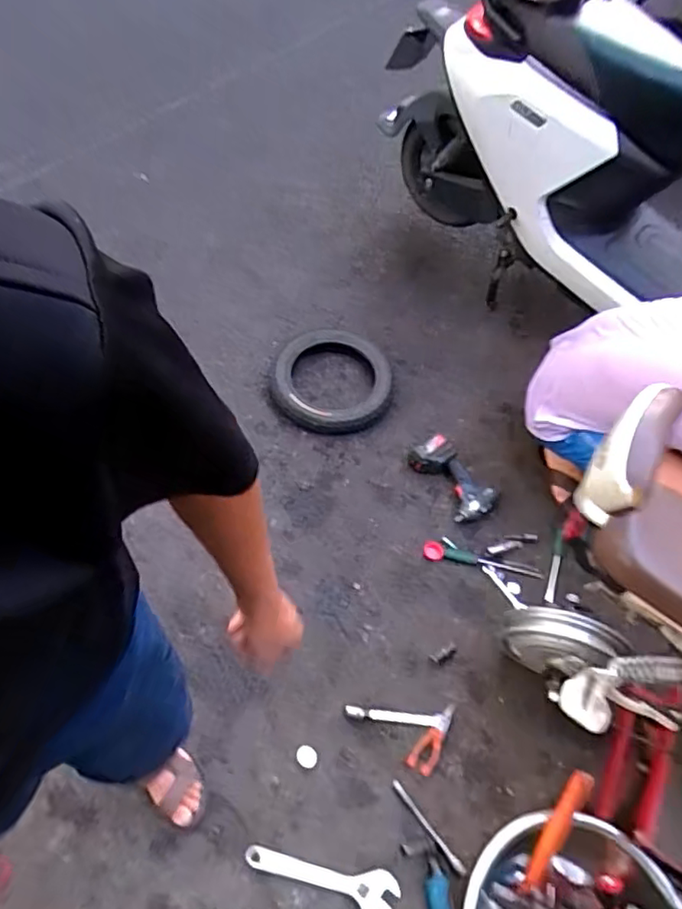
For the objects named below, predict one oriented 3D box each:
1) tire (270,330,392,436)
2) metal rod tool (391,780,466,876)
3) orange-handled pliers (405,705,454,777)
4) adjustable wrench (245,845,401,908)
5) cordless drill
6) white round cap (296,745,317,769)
[{"bbox_3d":[-0.024,-0.212,1.730,0.336,0.089,0.326,4,58,-6],"label":"tire"},{"bbox_3d":[0.177,0.755,1.206,0.018,0.016,0.203,-32,68,-24],"label":"metal rod tool"},{"bbox_3d":[0.205,0.623,1.296,0.058,0.010,0.154,37,61,14],"label":"orange-handled pliers"},{"bbox_3d":[-0.038,0.826,1.148,0.298,0.011,0.070,11,58,-1],"label":"adjustable wrench"},{"bbox_3d":[0.299,0.065,1.590,0.113,0.077,0.242,-29,66,-23],"label":"cordless drill"},{"bbox_3d":[-0.072,0.639,1.253,0.046,0.006,0.036,37,61,15],"label":"white round cap"}]

